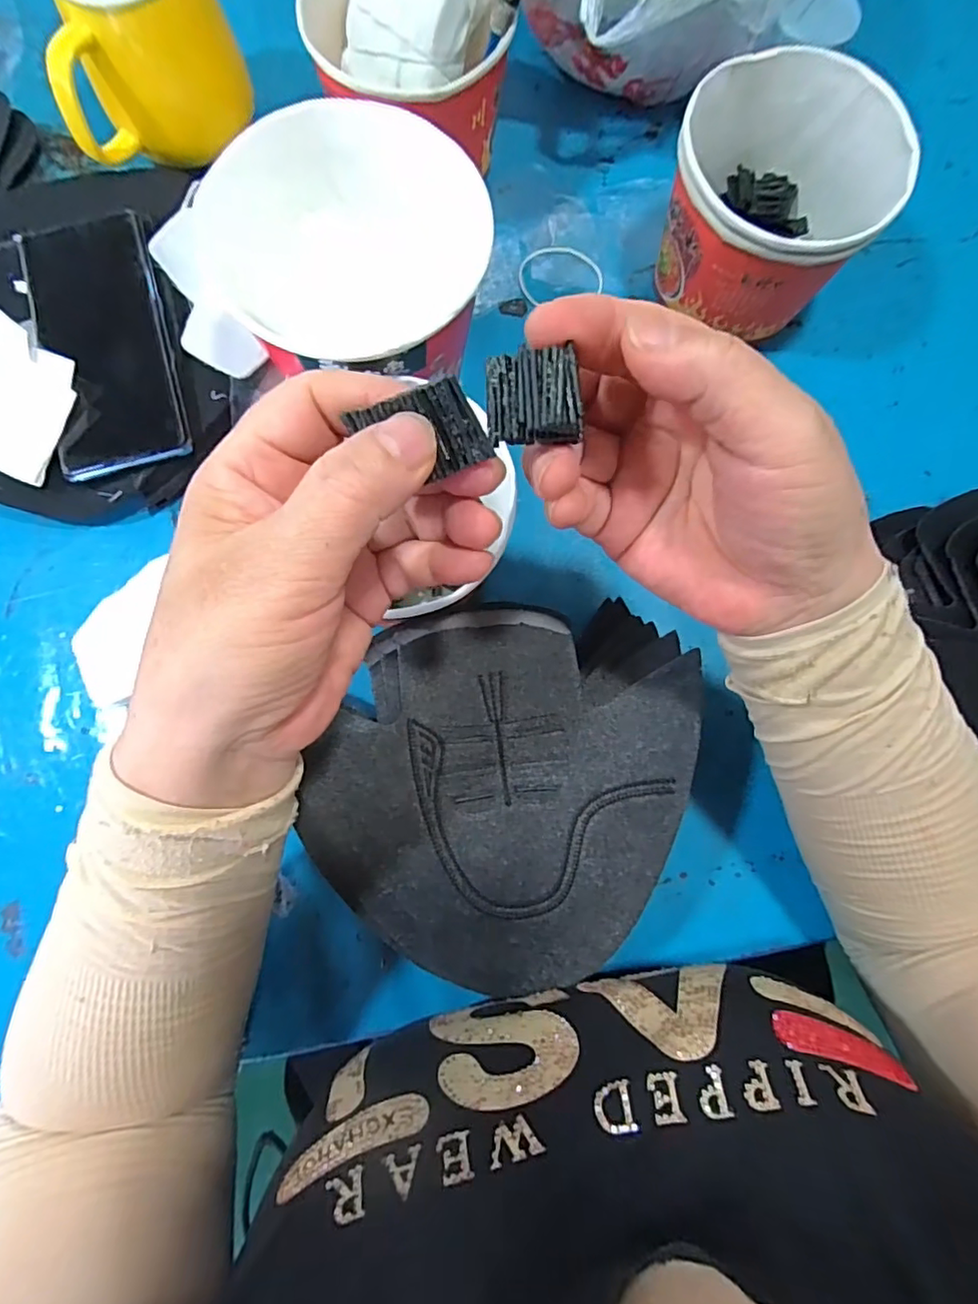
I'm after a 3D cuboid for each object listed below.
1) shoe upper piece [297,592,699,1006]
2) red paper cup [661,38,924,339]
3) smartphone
[{"bbox_3d":[0.009,0.053,0.263,0.157,0.013,0.179,29,82,2],"label":"shoe upper piece"},{"bbox_3d":[0.163,-0.252,0.334,0.102,0.092,0.112,0,82,-2],"label":"red paper cup"},{"bbox_3d":[-0.226,-0.182,0.326,0.072,0.012,0.153,-15,83,-4],"label":"smartphone"}]

